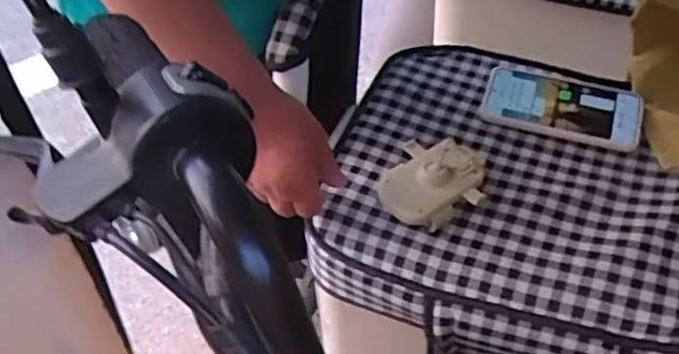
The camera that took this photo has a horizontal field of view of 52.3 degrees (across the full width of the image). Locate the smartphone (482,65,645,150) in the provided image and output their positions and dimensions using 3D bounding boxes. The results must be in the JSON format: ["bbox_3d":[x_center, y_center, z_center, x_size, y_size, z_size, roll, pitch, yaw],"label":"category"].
[{"bbox_3d":[0.240,-0.078,0.743,0.161,0.010,0.088,11,59,11],"label":"smartphone"}]

